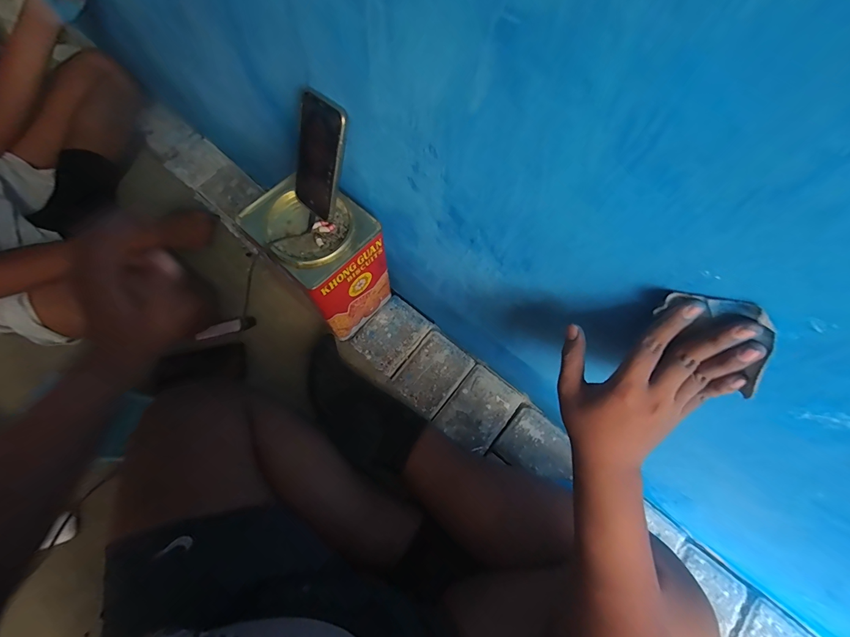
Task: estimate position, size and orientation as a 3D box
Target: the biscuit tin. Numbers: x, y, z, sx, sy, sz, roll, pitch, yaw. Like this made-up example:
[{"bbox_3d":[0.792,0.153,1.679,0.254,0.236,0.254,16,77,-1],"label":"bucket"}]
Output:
[{"bbox_3d":[-0.171,-0.093,0.627,0.173,0.239,0.143,42,73,13],"label":"biscuit tin"}]

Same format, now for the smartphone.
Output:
[{"bbox_3d":[-0.135,-0.199,0.452,0.071,0.142,0.014,41,44,17],"label":"smartphone"}]

